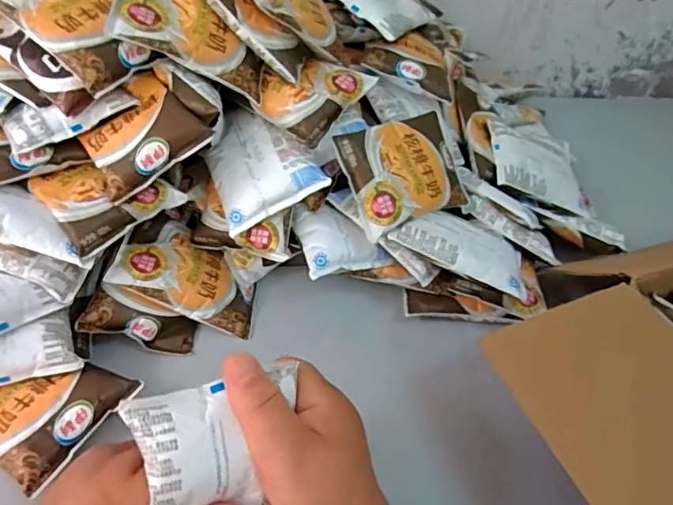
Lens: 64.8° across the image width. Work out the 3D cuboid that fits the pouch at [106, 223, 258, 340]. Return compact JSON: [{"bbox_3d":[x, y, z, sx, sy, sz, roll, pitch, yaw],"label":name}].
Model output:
[{"bbox_3d":[-0.125,0.021,0.467,0.128,0.019,0.072,29,46,-24],"label":"pouch"}]

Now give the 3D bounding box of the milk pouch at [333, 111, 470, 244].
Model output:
[{"bbox_3d":[0.067,-0.076,0.490,0.123,0.018,0.094,-23,88,-29],"label":"milk pouch"}]

